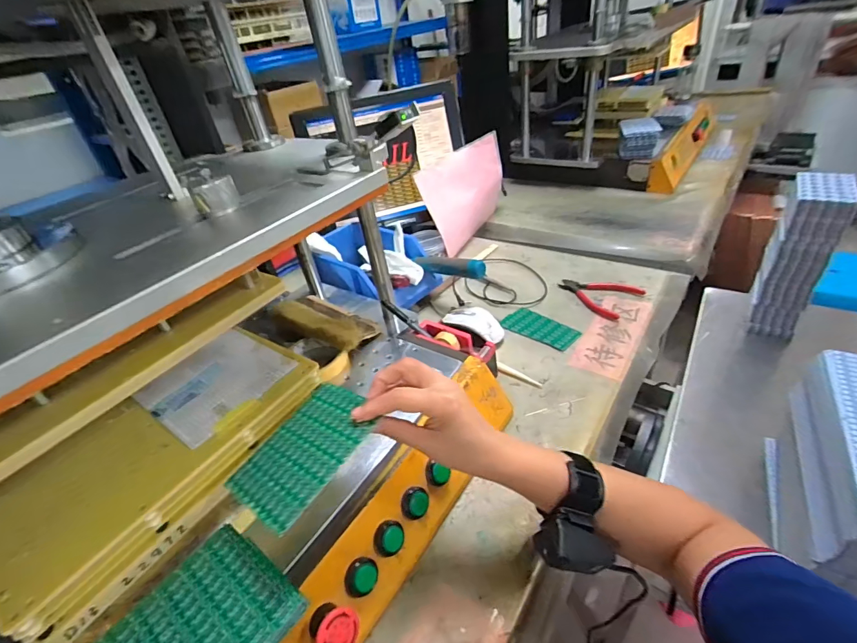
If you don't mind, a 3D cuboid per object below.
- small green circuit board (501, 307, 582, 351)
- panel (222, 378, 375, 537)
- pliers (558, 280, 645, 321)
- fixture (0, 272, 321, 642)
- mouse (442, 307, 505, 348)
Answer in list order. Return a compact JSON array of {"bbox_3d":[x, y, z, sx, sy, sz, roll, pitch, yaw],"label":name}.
[{"bbox_3d":[0.195,0.012,0.723,0.064,0.005,0.128,-33,41,-29],"label":"small green circuit board"},{"bbox_3d":[-0.106,0.109,0.359,0.093,0.004,0.122,11,47,41],"label":"panel"},{"bbox_3d":[0.309,-0.060,0.766,0.137,0.026,0.098,26,50,37],"label":"pliers"},{"bbox_3d":[-0.268,0.084,0.385,0.157,0.160,0.292,20,45,29],"label":"fixture"},{"bbox_3d":[0.079,0.003,0.721,0.115,0.042,0.066,17,44,30],"label":"mouse"}]

